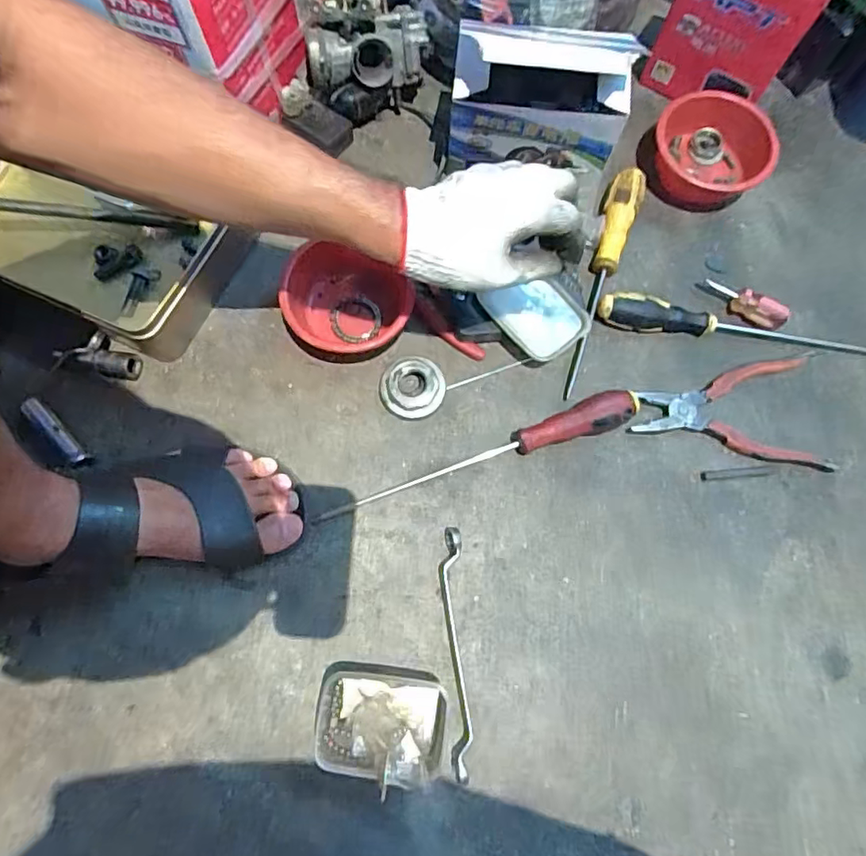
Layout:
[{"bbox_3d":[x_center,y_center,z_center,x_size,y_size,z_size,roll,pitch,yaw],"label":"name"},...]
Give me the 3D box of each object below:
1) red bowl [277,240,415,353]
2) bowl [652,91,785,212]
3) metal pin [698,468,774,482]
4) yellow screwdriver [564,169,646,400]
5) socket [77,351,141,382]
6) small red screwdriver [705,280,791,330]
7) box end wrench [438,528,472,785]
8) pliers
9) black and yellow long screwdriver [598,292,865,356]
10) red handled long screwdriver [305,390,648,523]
[{"bbox_3d":[-0.087,-0.124,0.521,0.107,0.046,0.111,0,76,-2],"label":"red bowl"},{"bbox_3d":[0.288,-0.288,0.567,0.112,0.047,0.116,0,76,-2],"label":"bowl"},{"bbox_3d":[0.278,0.042,0.503,0.068,0.004,0.009,-4,76,-3],"label":"metal pin"},{"bbox_3d":[0.159,-0.148,0.538,0.035,0.029,0.241,21,76,4],"label":"yellow screwdriver"},{"bbox_3d":[-0.299,-0.059,0.513,0.051,0.020,0.024,6,76,0],"label":"socket"},{"bbox_3d":[0.305,-0.121,0.539,0.079,0.024,0.022,31,77,6],"label":"small red screwdriver"},{"bbox_3d":[0.019,0.181,0.455,0.019,0.015,0.192,-2,76,-2],"label":"box end wrench"},{"bbox_3d":[0.283,-0.025,0.519,0.181,0.010,0.106,8,76,0],"label":"pliers"},{"bbox_3d":[0.325,-0.091,0.530,0.330,0.029,0.026,8,76,0],"label":"black and yellow long screwdriver"},{"bbox_3d":[0.043,0.031,0.487,0.301,0.035,0.029,-21,77,-7],"label":"red handled long screwdriver"}]

